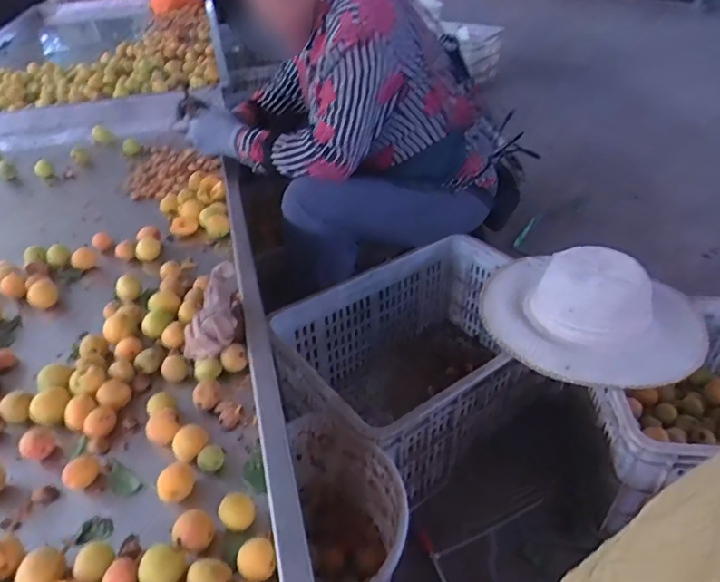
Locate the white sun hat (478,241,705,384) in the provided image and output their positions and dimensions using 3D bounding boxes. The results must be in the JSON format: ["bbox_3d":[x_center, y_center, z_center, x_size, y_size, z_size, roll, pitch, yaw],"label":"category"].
[{"bbox_3d":[0.418,0.013,0.930,0.379,0.118,0.342,20,44,27],"label":"white sun hat"}]

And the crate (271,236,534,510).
[{"bbox_3d":[0.124,0.153,1.055,0.530,0.289,0.381,-21,42,-22],"label":"crate"}]

